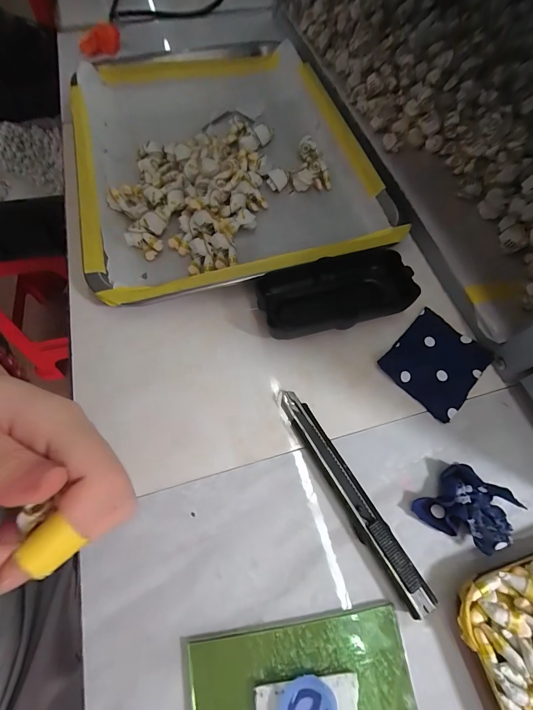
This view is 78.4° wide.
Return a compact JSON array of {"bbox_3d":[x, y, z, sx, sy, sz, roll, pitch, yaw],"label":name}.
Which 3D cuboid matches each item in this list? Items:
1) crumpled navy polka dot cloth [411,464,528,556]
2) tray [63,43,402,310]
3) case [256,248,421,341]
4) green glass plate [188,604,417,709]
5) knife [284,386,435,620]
[{"bbox_3d":[0.114,0.086,0.187,0.044,0.016,0.038,29,68,13],"label":"crumpled navy polka dot cloth"},{"bbox_3d":[-0.057,-0.205,0.318,0.255,0.032,0.358,-18,66,-8],"label":"tray"},{"bbox_3d":[0.051,-0.047,0.245,0.109,0.022,0.052,-11,65,-5],"label":"case"},{"bbox_3d":[0.018,0.166,0.150,0.102,0.009,0.066,-8,65,-4],"label":"green glass plate"},{"bbox_3d":[0.048,0.078,0.193,0.015,0.011,0.133,-28,68,-12],"label":"knife"}]

